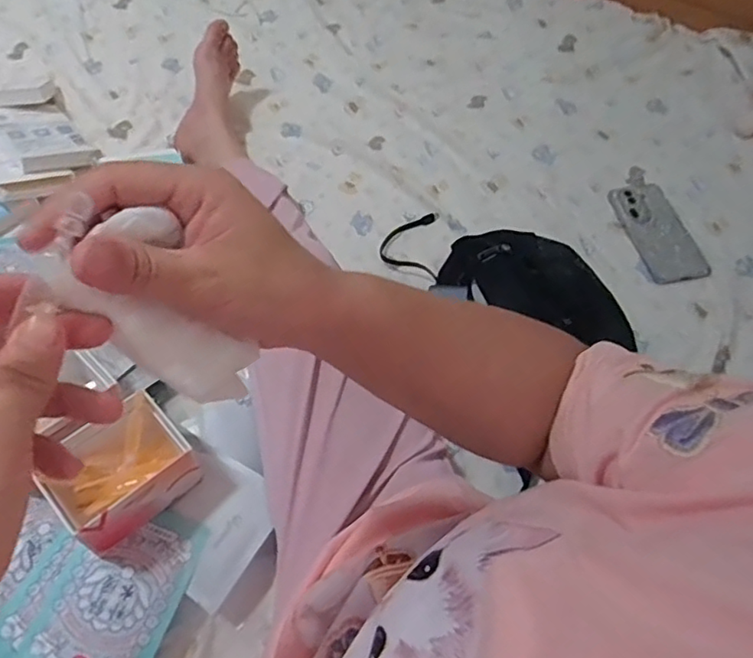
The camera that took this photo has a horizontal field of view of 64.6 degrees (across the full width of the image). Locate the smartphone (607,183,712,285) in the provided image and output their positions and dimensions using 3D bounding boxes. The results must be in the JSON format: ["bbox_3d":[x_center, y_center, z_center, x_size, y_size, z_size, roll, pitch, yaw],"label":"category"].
[{"bbox_3d":[0.399,-0.142,0.843,0.092,0.012,0.175,-8,57,-9],"label":"smartphone"}]

